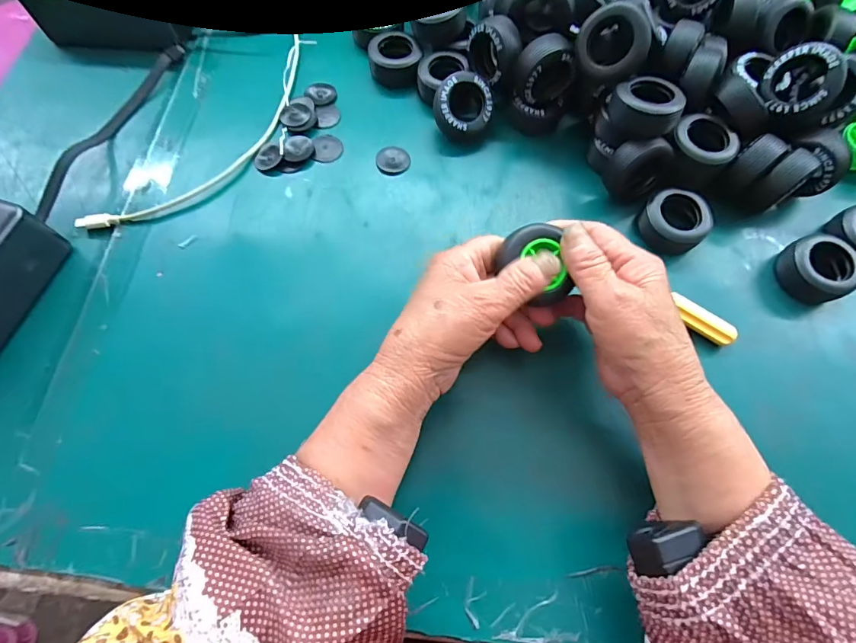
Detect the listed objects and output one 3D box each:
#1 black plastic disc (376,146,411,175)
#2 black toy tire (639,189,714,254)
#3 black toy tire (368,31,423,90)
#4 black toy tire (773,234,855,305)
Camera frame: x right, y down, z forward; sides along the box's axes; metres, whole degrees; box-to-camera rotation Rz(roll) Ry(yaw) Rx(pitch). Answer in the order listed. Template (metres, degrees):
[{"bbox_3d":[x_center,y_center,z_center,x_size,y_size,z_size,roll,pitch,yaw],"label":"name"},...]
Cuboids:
[{"bbox_3d":[-0.029,-0.137,0.364,0.028,0.006,0.028,0,68,-1],"label":"black plastic disc"},{"bbox_3d":[0.189,-0.076,0.334,0.044,0.027,0.047,0,68,-1],"label":"black toy tire"},{"bbox_3d":[-0.030,-0.235,0.392,0.045,0.026,0.038,-5,68,-3],"label":"black toy tire"},{"bbox_3d":[0.290,-0.039,0.323,0.039,0.030,0.048,-27,71,-11],"label":"black toy tire"}]

